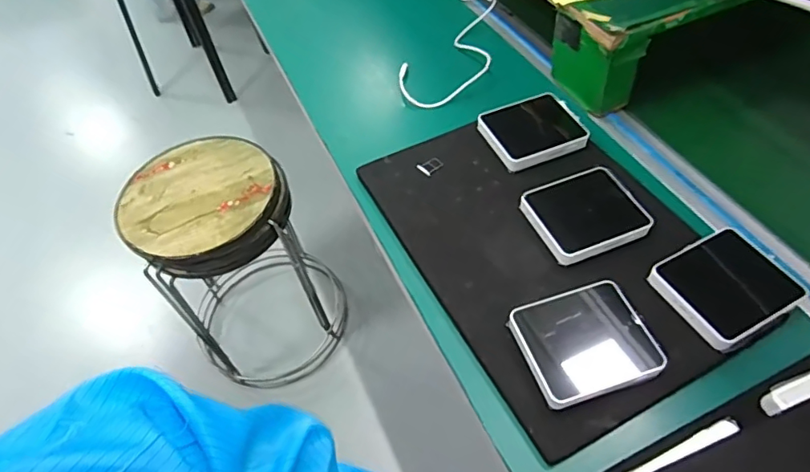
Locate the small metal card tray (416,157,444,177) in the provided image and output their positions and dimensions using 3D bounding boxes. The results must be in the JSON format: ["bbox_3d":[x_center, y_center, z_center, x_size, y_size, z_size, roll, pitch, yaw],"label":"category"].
[{"bbox_3d":[0.028,-0.077,0.564,0.020,0.004,0.027,36,64,28],"label":"small metal card tray"}]

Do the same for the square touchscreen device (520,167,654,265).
[{"bbox_3d":[0.174,-0.022,0.501,0.103,0.017,0.086,-20,54,-10],"label":"square touchscreen device"}]

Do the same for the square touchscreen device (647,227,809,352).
[{"bbox_3d":[0.279,0.041,0.447,0.108,0.017,0.088,-27,55,-14],"label":"square touchscreen device"}]

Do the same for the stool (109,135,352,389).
[{"bbox_3d":[-0.326,0.072,1.112,0.313,0.492,0.319,-27,55,-14],"label":"stool"}]

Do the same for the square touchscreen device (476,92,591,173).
[{"bbox_3d":[0.142,-0.120,0.579,0.105,0.017,0.087,-20,54,-10],"label":"square touchscreen device"}]

